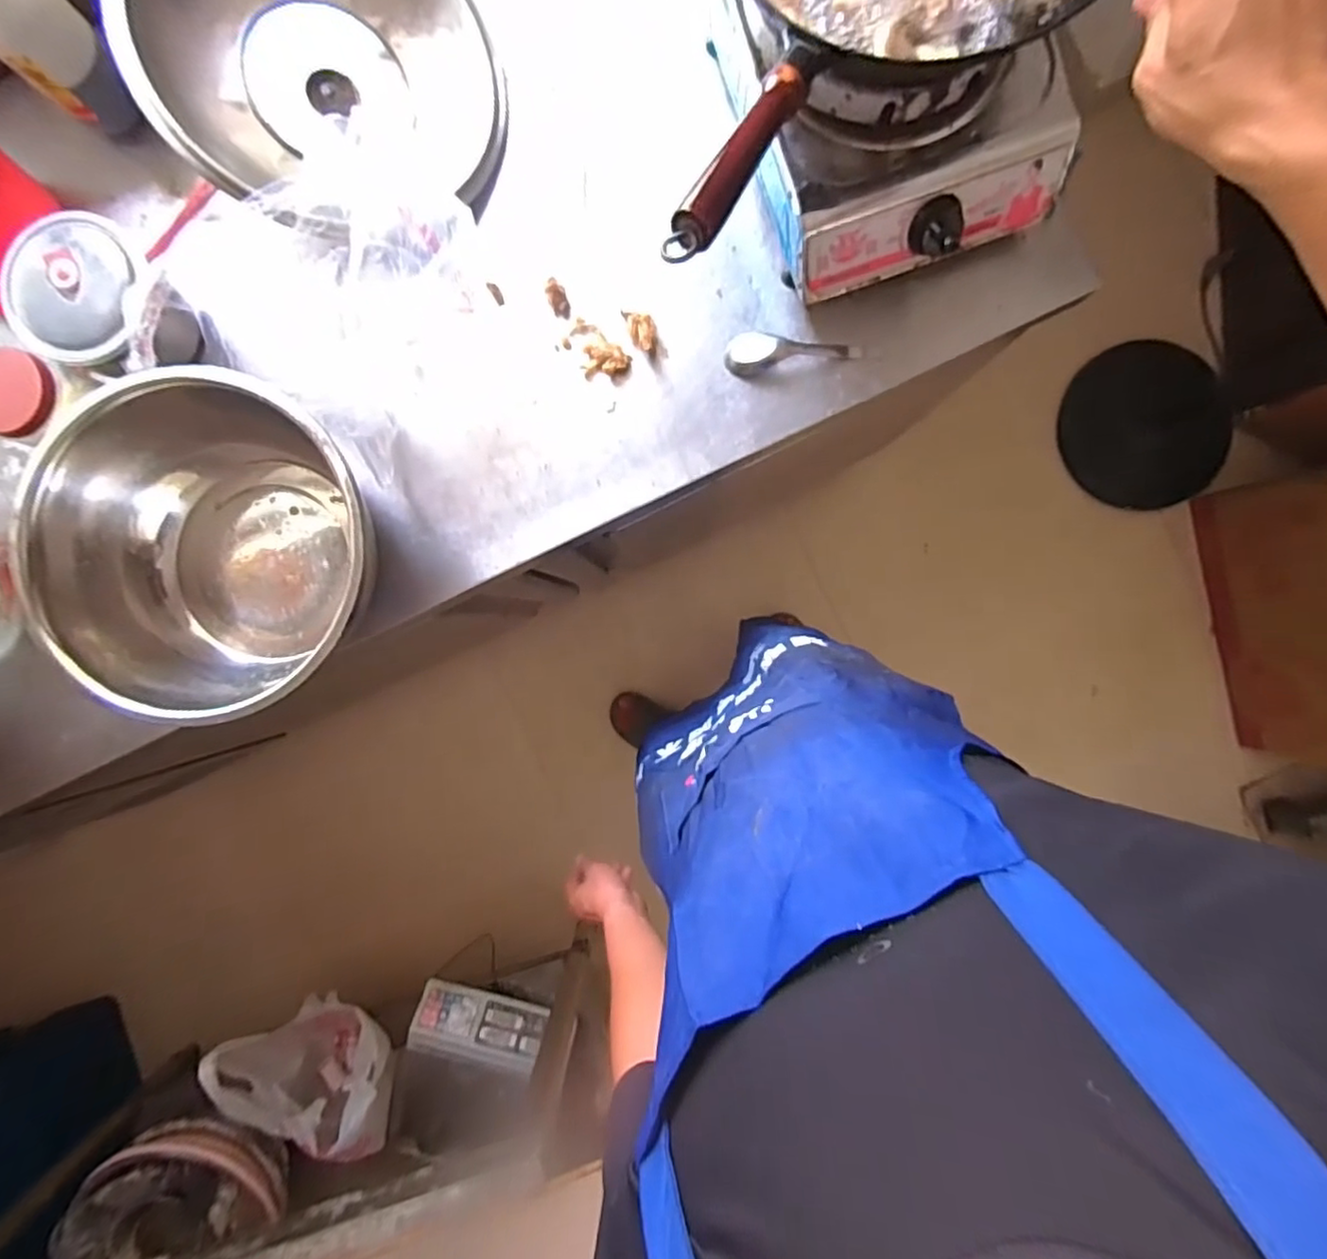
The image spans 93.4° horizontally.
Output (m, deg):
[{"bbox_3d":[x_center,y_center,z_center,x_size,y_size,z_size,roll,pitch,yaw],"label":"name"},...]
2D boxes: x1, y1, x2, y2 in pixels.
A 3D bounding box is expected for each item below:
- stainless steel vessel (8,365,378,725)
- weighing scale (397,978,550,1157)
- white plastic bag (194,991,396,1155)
[{"bbox_3d":[-0.452,-0.072,0.649,0.322,0.146,0.306,-12,91,1],"label":"stainless steel vessel"},{"bbox_3d":[-0.405,0.901,1.274,0.286,0.119,0.268,10,91,1],"label":"weighing scale"},{"bbox_3d":[-0.665,0.888,1.253,0.248,0.249,0.314,-22,91,1],"label":"white plastic bag"}]

